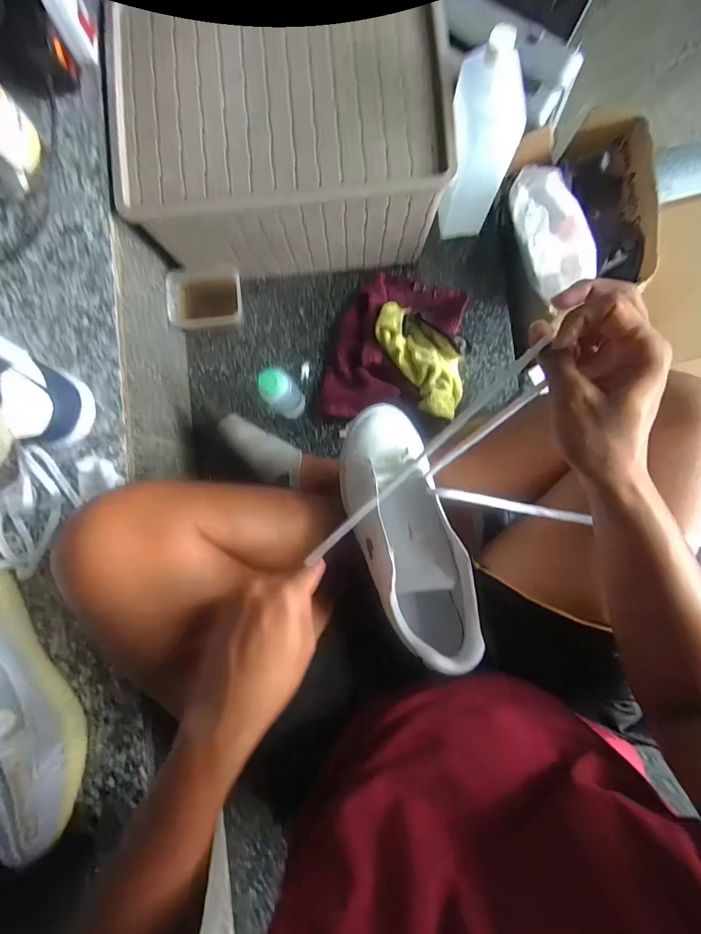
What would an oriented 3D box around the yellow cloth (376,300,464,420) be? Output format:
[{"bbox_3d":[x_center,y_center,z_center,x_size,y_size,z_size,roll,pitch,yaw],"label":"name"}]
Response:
[{"bbox_3d":[0.107,-0.158,0.592,0.086,0.042,0.181,-30,86,0],"label":"yellow cloth"}]

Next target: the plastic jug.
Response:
[{"bbox_3d":[0.161,-0.400,0.528,0.072,0.209,0.108,-9,86,2],"label":"plastic jug"}]

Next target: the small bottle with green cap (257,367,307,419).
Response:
[{"bbox_3d":[-0.091,-0.098,0.564,0.035,0.143,0.043,44,89,4],"label":"small bottle with green cap"}]

